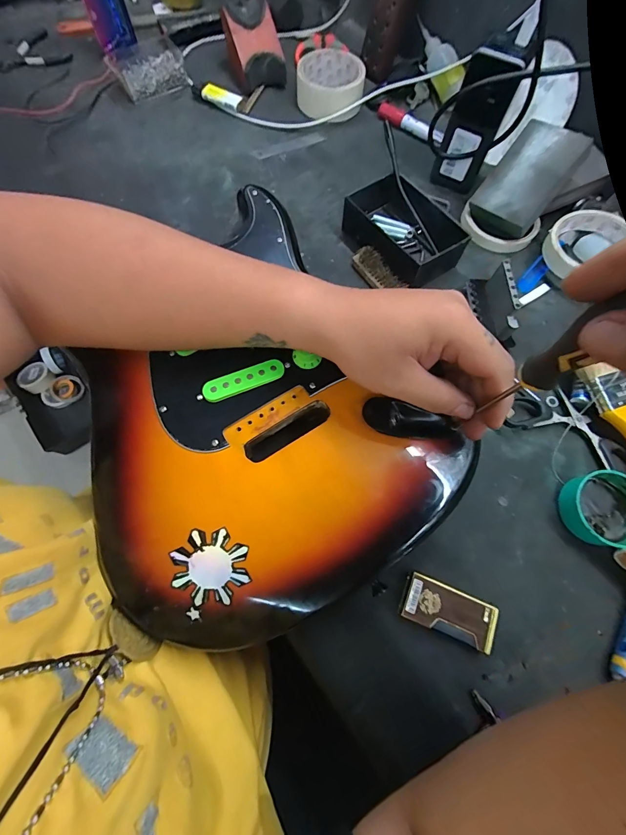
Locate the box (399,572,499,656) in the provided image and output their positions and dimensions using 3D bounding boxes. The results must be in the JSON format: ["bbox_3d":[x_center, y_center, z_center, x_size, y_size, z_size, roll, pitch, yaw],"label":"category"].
[{"bbox_3d":[0.105,0.151,0.278,0.068,0.013,0.033,22,71,7],"label":"box"}]

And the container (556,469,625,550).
[{"bbox_3d":[0.246,0.079,0.303,0.058,0.030,0.058,0,70,-1],"label":"container"}]

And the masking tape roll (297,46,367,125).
[{"bbox_3d":[0.024,-0.456,0.490,0.090,0.035,0.104,4,70,1],"label":"masking tape roll"}]

